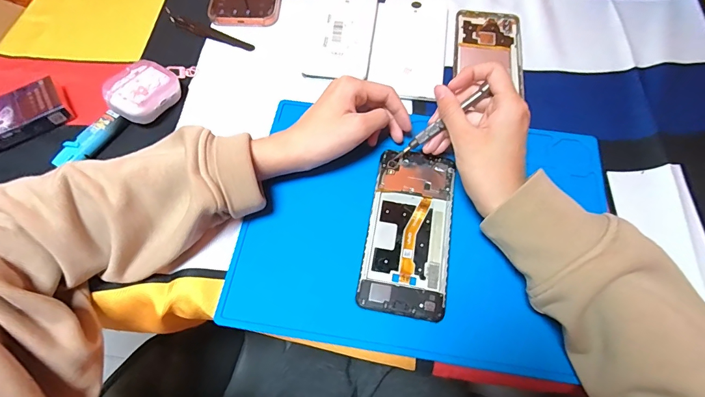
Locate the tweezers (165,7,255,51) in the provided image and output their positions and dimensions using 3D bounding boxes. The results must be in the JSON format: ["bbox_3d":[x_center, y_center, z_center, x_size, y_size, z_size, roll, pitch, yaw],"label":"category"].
[{"bbox_3d":[-0.171,-0.198,0.443,0.128,0.005,0.016,23,66,11],"label":"tweezers"}]

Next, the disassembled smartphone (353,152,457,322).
[{"bbox_3d":[0.051,0.026,0.328,0.070,0.006,0.147,10,65,5],"label":"disassembled smartphone"}]

